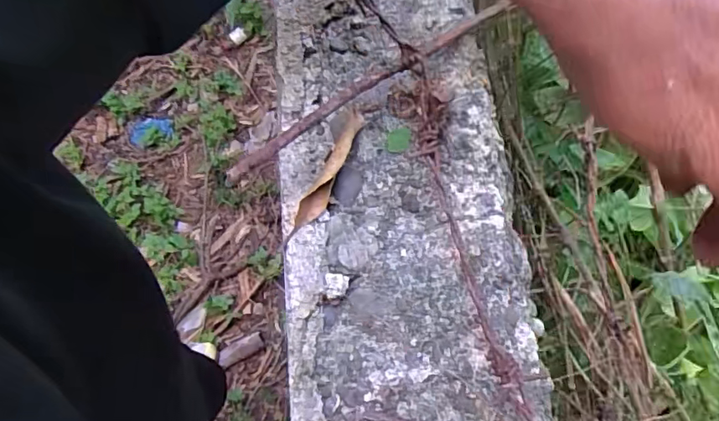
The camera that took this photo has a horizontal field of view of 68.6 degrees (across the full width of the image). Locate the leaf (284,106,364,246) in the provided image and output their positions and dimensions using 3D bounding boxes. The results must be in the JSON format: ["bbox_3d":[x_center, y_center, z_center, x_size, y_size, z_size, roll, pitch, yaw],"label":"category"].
[{"bbox_3d":[-0.018,-0.021,0.315,0.013,0.018,0.096,24,71,12],"label":"leaf"}]

